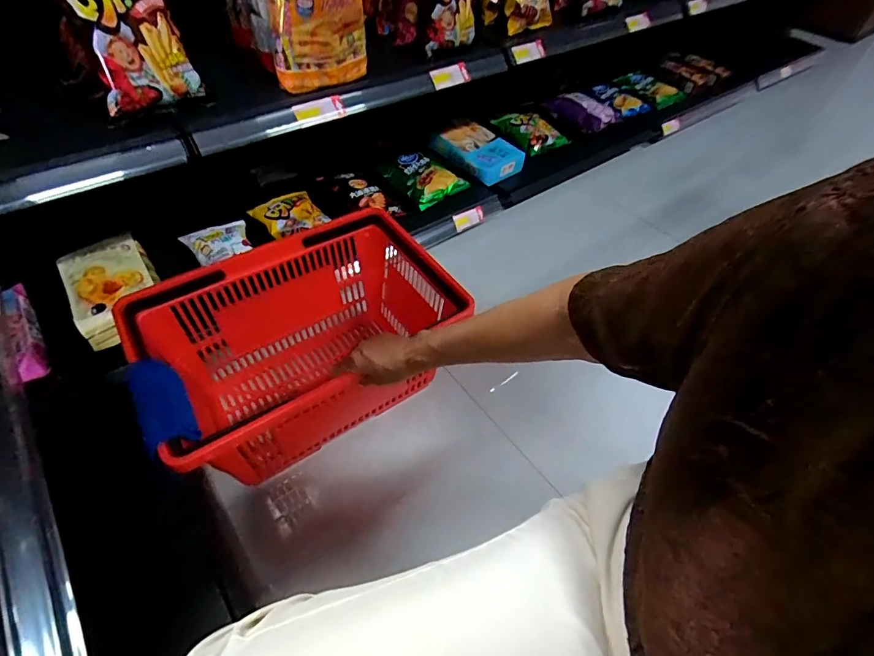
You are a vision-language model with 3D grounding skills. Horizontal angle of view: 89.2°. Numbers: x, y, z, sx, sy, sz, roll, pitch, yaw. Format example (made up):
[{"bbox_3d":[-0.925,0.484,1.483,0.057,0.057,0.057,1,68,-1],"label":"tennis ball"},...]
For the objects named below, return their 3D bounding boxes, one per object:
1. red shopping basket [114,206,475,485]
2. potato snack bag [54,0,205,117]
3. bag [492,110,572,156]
[{"bbox_3d":[-0.222,0.042,0.792,0.473,0.262,0.323,-25,56,-22],"label":"red shopping basket"},{"bbox_3d":[-0.496,-0.507,0.665,0.191,0.096,0.317,-29,95,-25],"label":"potato snack bag"},{"bbox_3d":[0.269,-0.575,1.331,0.142,0.079,0.204,-31,59,-26],"label":"bag"}]

